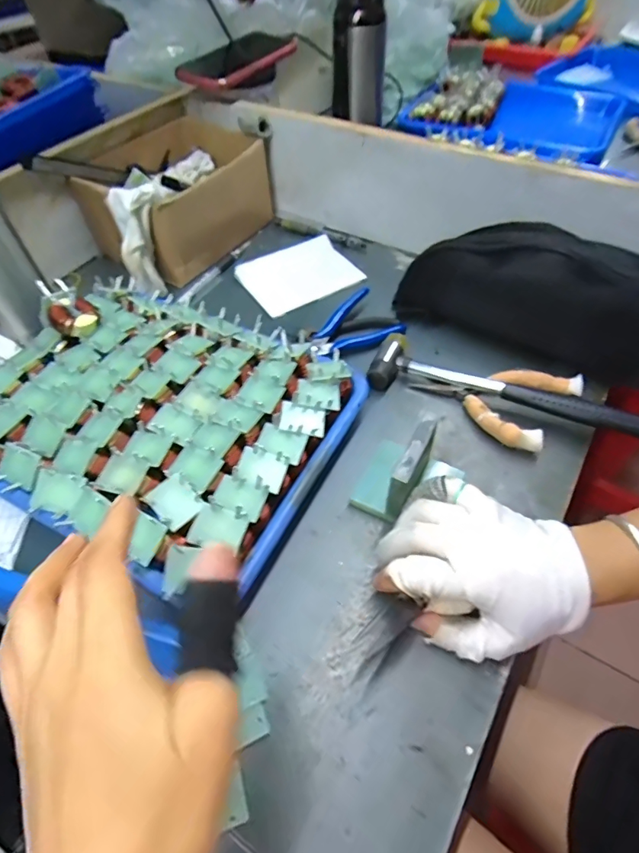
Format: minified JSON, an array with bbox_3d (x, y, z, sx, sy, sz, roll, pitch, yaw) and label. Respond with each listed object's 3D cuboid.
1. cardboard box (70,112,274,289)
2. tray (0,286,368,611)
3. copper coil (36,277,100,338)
[{"bbox_3d":[-0.176,-0.291,0.593,0.169,0.094,0.209,32,60,24],"label":"cardboard box"},{"bbox_3d":[-0.145,-0.013,0.409,0.320,0.050,0.244,21,56,17],"label":"tray"},{"bbox_3d":[-0.235,-0.112,0.444,0.041,0.022,0.059,-24,75,-33],"label":"copper coil"}]

